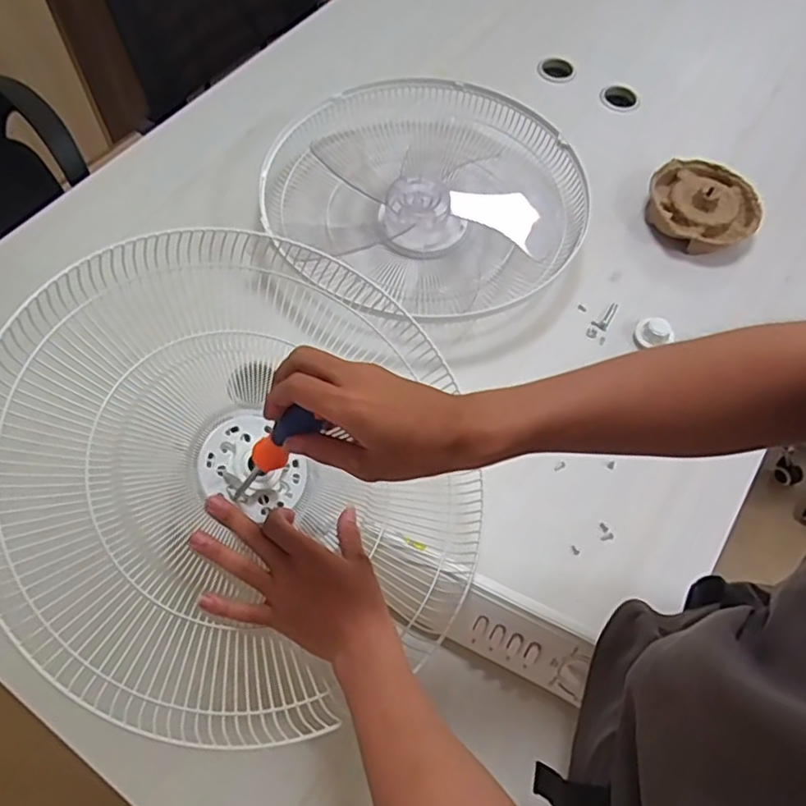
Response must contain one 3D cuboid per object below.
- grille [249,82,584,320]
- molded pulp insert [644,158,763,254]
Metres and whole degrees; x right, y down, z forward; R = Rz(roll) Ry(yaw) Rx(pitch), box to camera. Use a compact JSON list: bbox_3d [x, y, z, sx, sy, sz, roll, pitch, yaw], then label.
[{"bbox_3d":[0.027,-0.295,0.910,0.419,0.090,0.401,2,61,-3],"label":"grille"},{"bbox_3d":[0.447,-0.296,0.941,0.141,0.060,0.149,2,61,-3],"label":"molded pulp insert"}]

